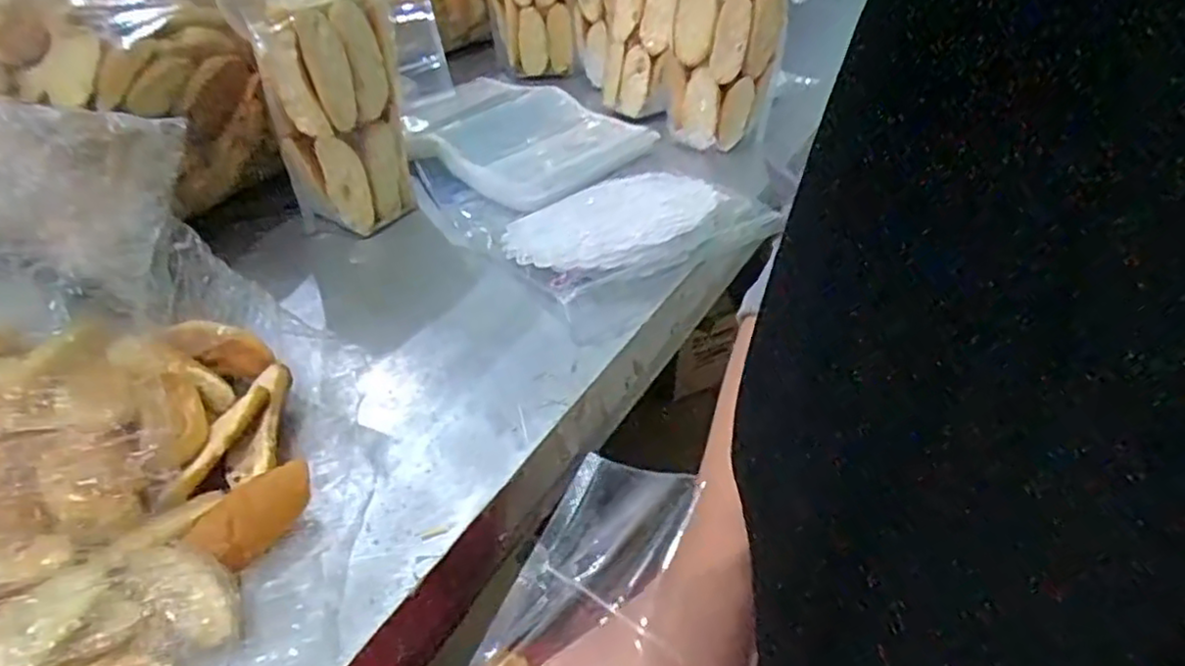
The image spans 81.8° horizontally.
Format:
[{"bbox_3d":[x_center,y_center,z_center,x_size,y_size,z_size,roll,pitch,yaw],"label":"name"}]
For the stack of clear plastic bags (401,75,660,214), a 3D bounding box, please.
[{"bbox_3d":[-0.092,-0.230,0.784,0.275,0.032,0.227,28,46,30],"label":"stack of clear plastic bags"}]

